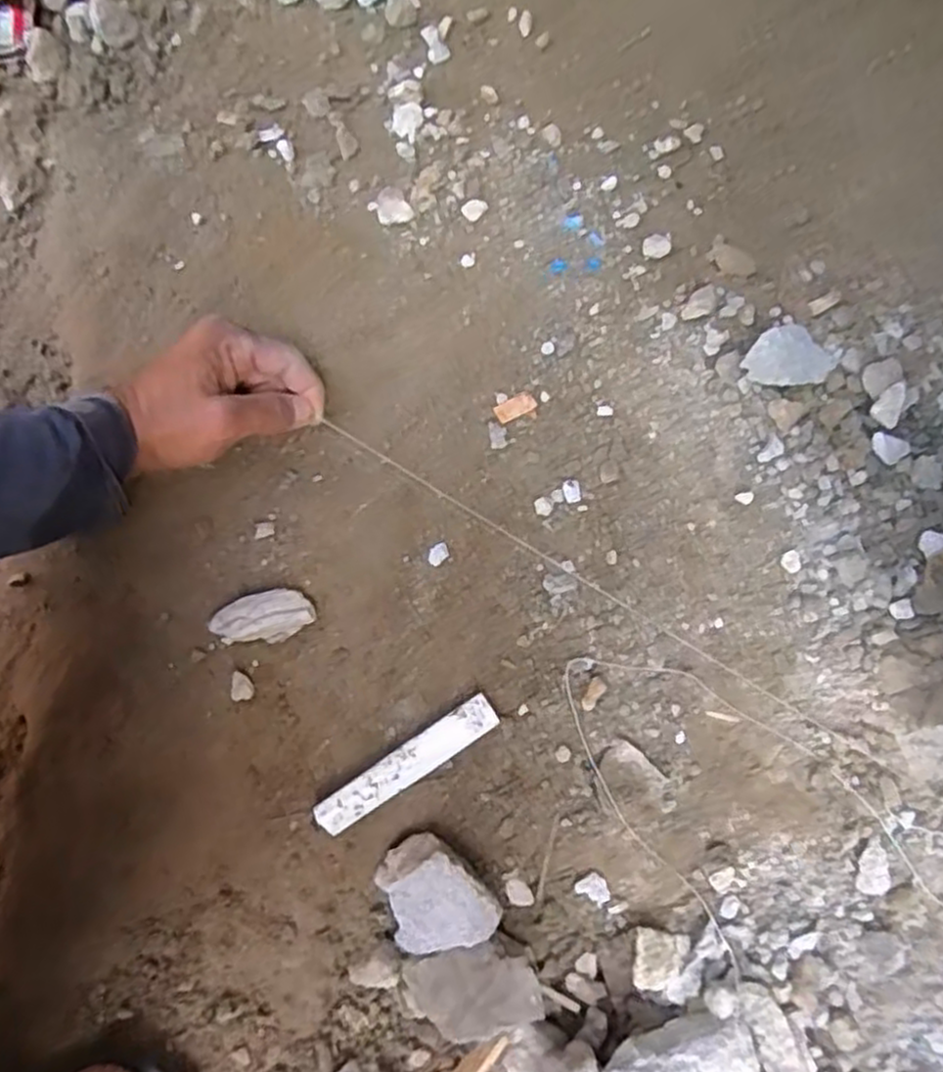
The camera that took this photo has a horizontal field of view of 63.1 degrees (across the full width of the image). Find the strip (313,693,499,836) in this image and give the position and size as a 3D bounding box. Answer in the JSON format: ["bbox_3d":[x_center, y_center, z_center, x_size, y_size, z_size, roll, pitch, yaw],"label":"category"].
[{"bbox_3d":[-0.035,0.129,0.432,0.110,0.018,0.019,-33,76,-8],"label":"strip"}]

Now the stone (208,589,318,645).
[{"bbox_3d":[-0.123,0.049,0.454,0.059,0.021,0.029,-18,75,-4],"label":"stone"}]

